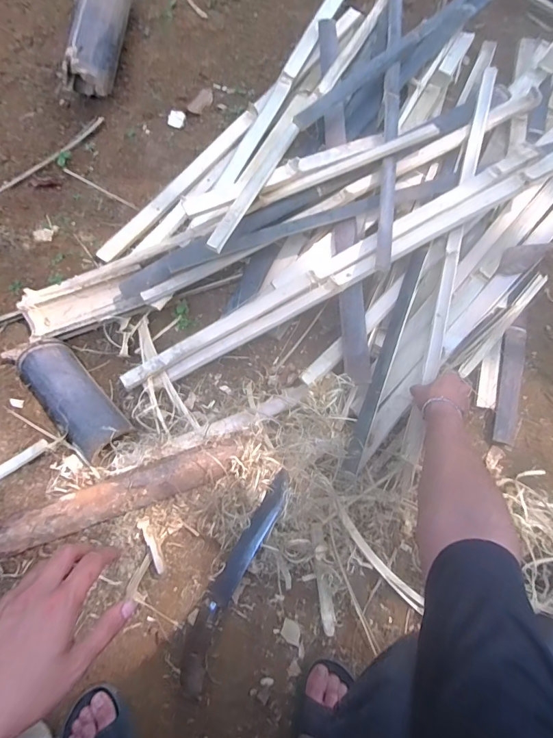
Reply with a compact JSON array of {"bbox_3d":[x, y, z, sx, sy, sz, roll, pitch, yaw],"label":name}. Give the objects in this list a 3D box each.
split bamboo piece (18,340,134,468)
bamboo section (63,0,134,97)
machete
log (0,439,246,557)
[{"bbox_3d":[-0.381,0.053,0.715,0.106,0.057,0.244,-41,79,-10],"label":"split bamboo piece"},{"bbox_3d":[-0.428,-0.808,0.938,0.090,0.123,0.328,9,75,2],"label":"bamboo section"},{"bbox_3d":[-0.067,0.333,0.644,0.050,0.030,0.348,24,76,6],"label":"machete"},{"bbox_3d":[-0.342,0.238,0.667,0.591,0.060,0.079,-18,76,-6],"label":"log"}]

